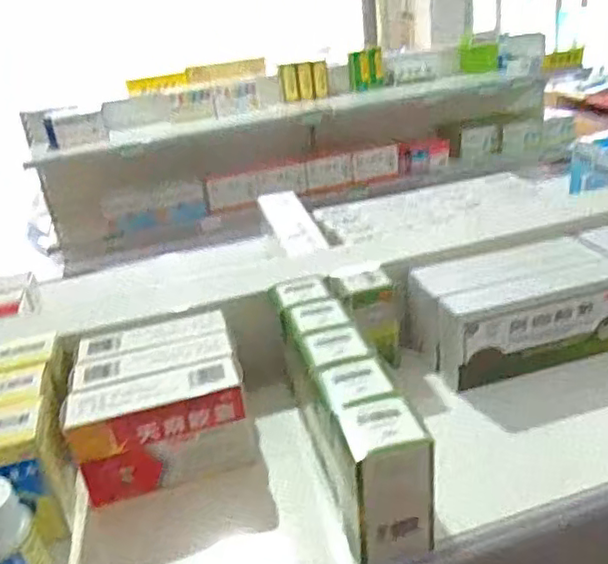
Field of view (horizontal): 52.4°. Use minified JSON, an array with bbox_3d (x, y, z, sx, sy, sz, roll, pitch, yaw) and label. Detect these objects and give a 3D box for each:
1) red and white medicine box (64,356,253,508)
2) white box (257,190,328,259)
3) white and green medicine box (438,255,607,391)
[{"bbox_3d":[-0.109,0.116,0.482,0.134,0.078,0.047,-13,25,-13],"label":"red and white medicine box"},{"bbox_3d":[-0.016,-0.074,0.739,0.050,0.017,0.194,-11,25,-9],"label":"white box"},{"bbox_3d":[0.214,0.036,0.570,0.189,0.080,0.043,-12,25,-12],"label":"white and green medicine box"}]

